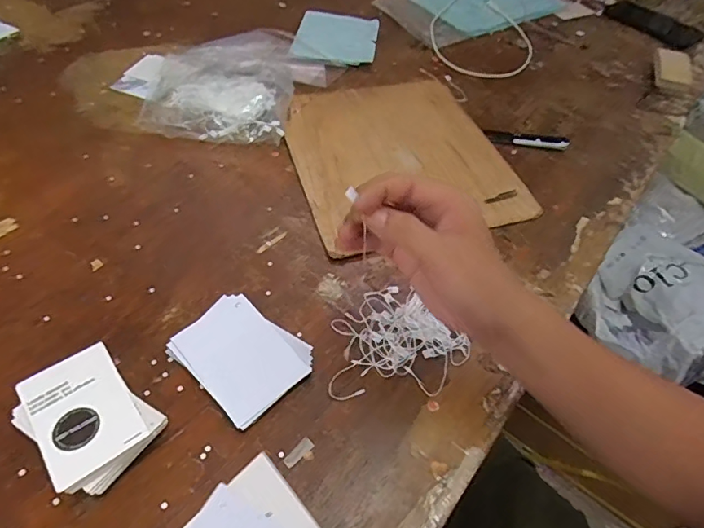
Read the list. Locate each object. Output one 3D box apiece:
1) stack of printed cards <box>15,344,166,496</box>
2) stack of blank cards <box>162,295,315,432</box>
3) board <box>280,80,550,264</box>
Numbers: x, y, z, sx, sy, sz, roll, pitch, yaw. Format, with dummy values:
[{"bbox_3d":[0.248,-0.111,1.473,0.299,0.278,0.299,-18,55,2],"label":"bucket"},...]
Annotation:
[{"bbox_3d":[-0.190,0.112,0.346,0.093,0.033,0.071,37,59,22],"label":"stack of printed cards"},{"bbox_3d":[-0.091,0.074,0.396,0.102,0.011,0.082,38,59,22],"label":"stack of blank cards"},{"bbox_3d":[0.054,-0.137,0.573,0.245,0.007,0.272,-12,54,-13],"label":"board"}]

